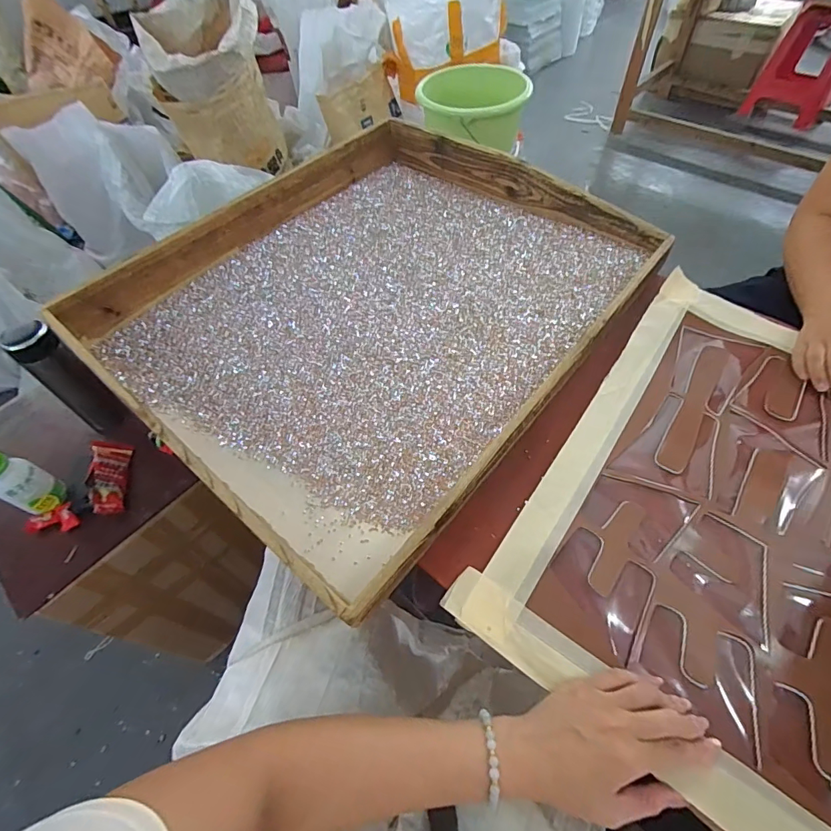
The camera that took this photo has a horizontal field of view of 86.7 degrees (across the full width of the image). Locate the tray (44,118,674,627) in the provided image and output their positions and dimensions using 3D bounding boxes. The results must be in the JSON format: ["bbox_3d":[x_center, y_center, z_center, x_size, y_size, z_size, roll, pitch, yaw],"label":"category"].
[{"bbox_3d":[-0.056,-0.188,0.662,0.604,0.081,0.706,34,64,24],"label":"tray"}]

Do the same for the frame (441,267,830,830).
[{"bbox_3d":[0.401,0.119,0.451,0.491,0.033,0.559,32,63,23],"label":"frame"}]

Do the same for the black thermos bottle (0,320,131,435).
[{"bbox_3d":[-0.589,-0.056,0.758,0.060,0.252,0.062,27,61,20],"label":"black thermos bottle"}]

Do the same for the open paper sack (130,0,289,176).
[{"bbox_3d":[-0.652,-1.064,1.465,0.360,0.459,0.357,-18,56,-9],"label":"open paper sack"}]

